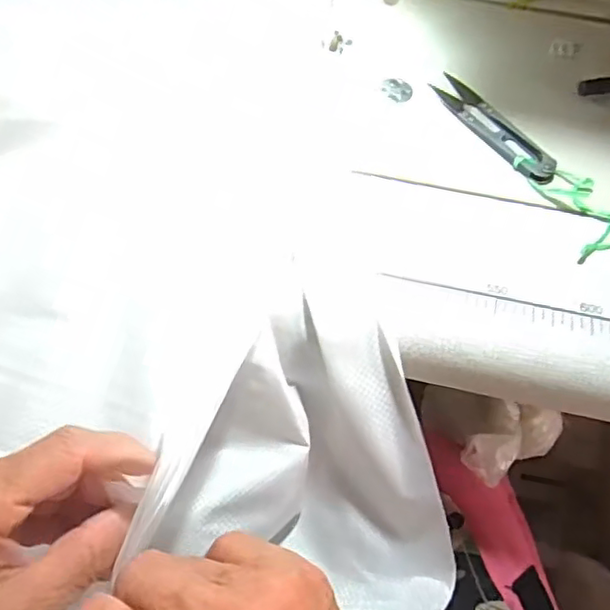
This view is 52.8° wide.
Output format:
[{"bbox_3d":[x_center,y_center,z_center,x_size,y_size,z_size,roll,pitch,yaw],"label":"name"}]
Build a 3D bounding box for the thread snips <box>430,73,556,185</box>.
[{"bbox_3d":[0.117,-0.110,0.378,0.022,0.011,0.095,-31,67,-18],"label":"thread snips"}]

